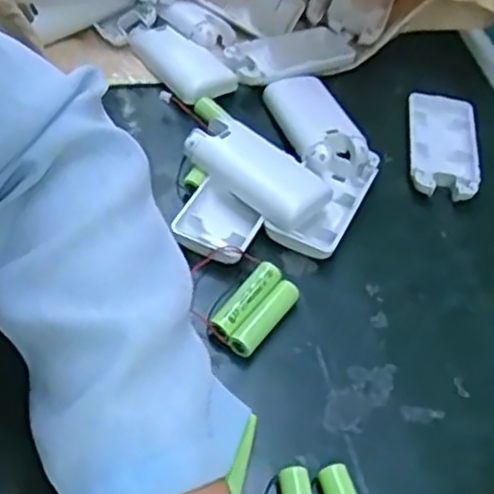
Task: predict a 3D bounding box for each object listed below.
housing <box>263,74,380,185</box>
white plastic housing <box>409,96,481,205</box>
[{"bbox_3d":[0.046,-0.081,0.483,0.046,0.027,0.097,-15,53,-18],"label":"housing"},{"bbox_3d":[0.136,-0.071,0.489,0.047,0.013,0.090,8,49,1],"label":"white plastic housing"}]

